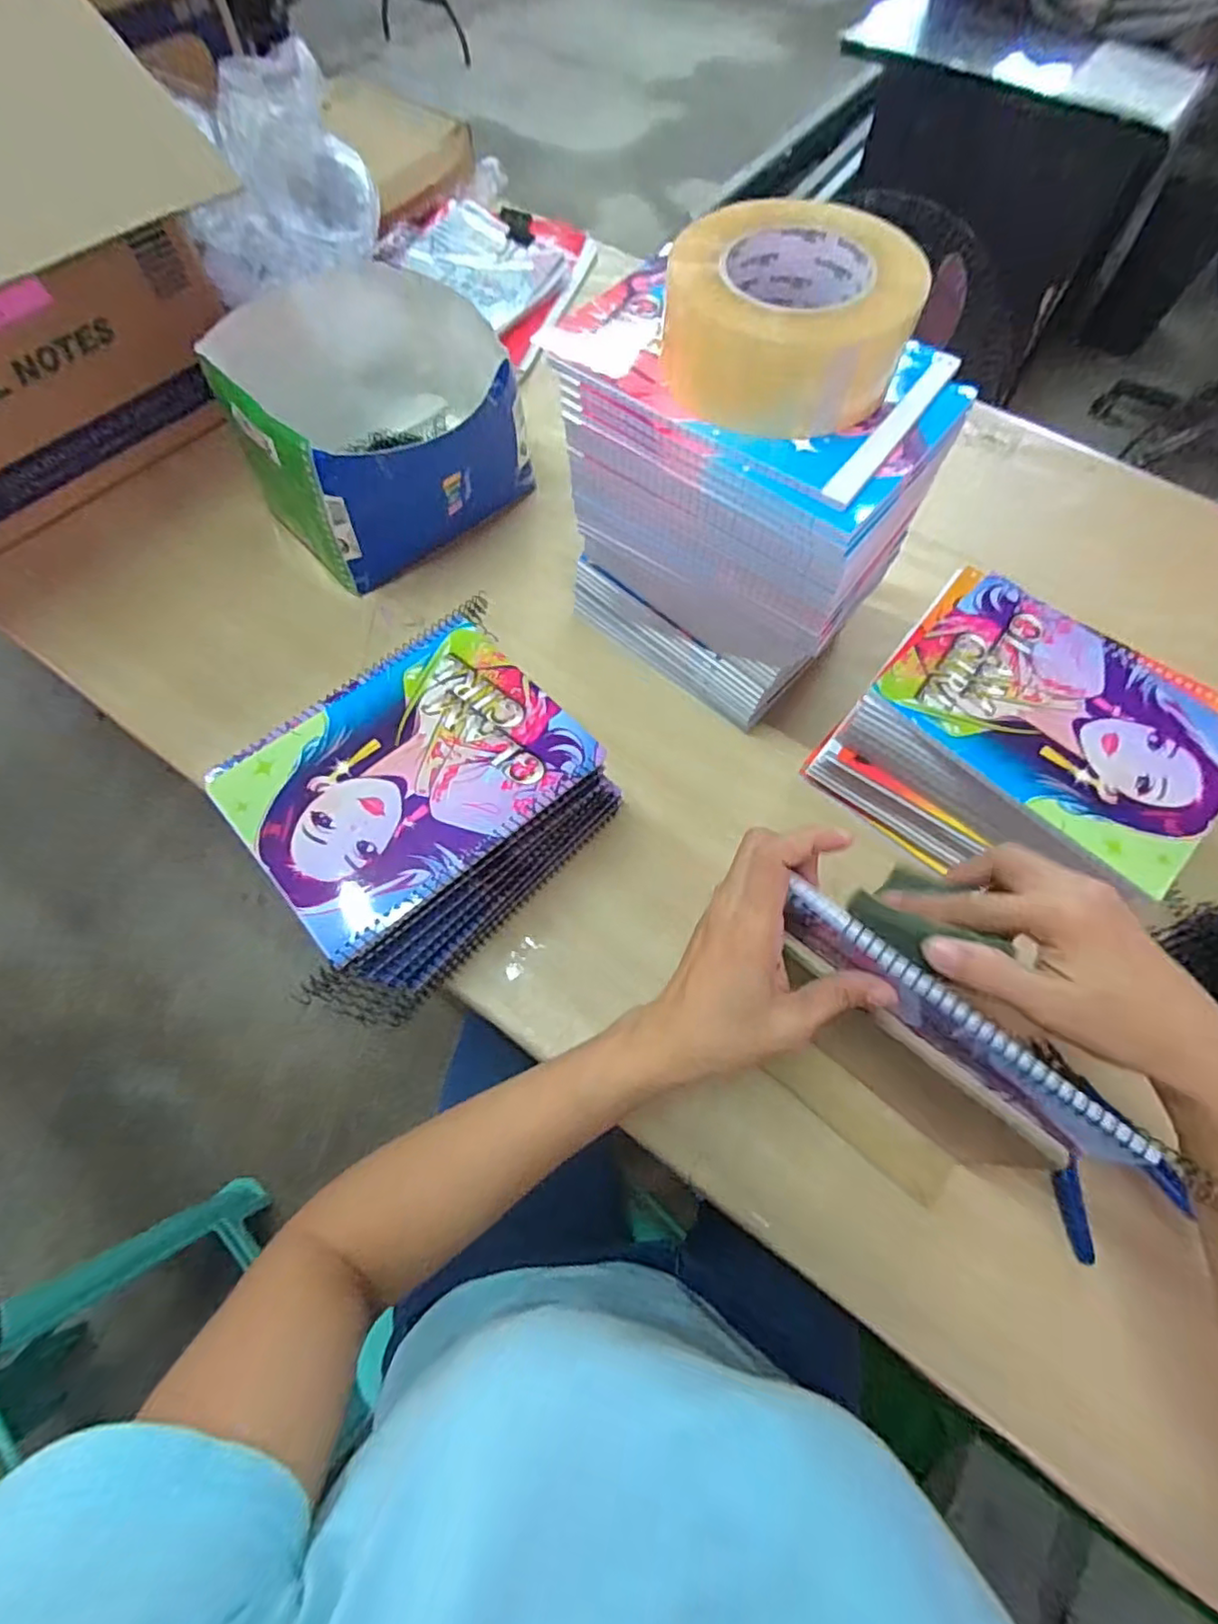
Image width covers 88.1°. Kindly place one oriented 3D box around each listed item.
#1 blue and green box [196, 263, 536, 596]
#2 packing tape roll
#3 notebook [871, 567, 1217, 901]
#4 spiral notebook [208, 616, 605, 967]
[{"bbox_3d":[-0.193,-0.344,0.562,0.232,0.125,0.212,-40,73,-17],"label":"blue and green box"},{"bbox_3d":[0.094,-0.263,0.337,0.126,0.053,0.110,26,68,10],"label":"packing tape roll"},{"bbox_3d":[0.281,-0.062,0.393,0.198,0.012,0.142,42,72,16],"label":"notebook"},{"bbox_3d":[-0.126,-0.030,0.393,0.195,0.012,0.156,-39,72,-16],"label":"spiral notebook"}]

